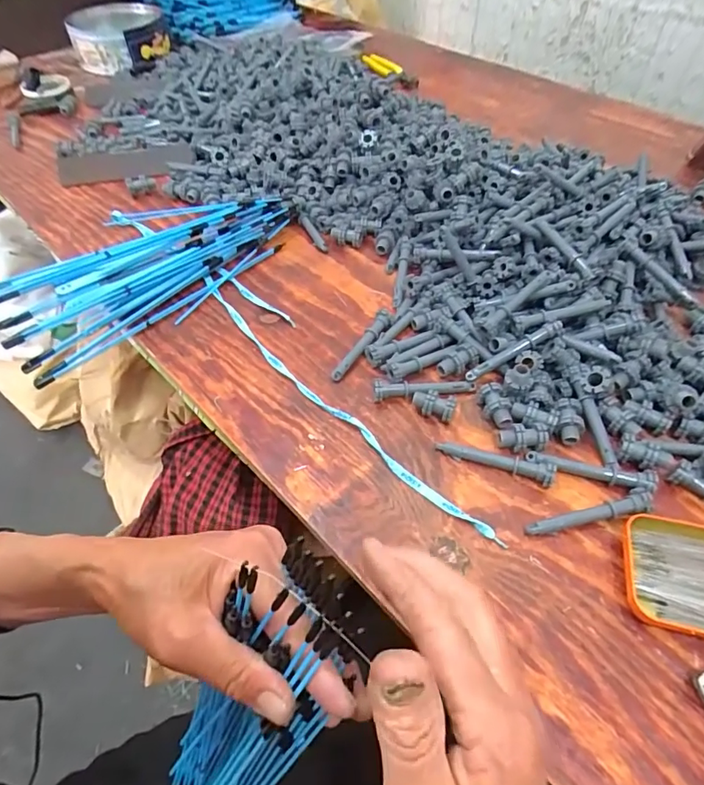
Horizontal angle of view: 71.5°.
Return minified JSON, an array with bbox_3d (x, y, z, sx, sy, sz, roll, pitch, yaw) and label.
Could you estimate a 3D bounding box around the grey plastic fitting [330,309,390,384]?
[{"bbox_3d":[0.009,-0.047,0.480,0.017,0.019,0.092,28,57,21],"label":"grey plastic fitting"}]

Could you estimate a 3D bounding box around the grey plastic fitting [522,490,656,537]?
[{"bbox_3d":[0.177,0.093,0.365,0.095,0.017,0.017,-11,52,-8],"label":"grey plastic fitting"}]

